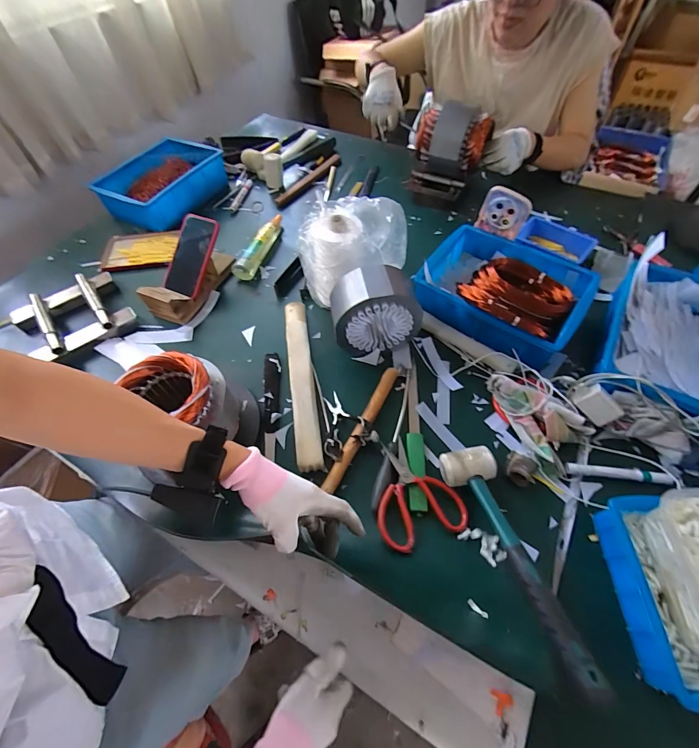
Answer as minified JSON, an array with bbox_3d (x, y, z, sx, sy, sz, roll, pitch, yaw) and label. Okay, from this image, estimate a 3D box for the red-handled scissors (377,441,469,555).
[{"bbox_3d":[0.101,0.168,0.498,0.116,0.020,0.152,3,57,4],"label":"red-handled scissors"}]

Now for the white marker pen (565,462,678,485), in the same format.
[{"bbox_3d":[0.391,0.145,0.512,0.148,0.013,0.017,5,57,6],"label":"white marker pen"}]

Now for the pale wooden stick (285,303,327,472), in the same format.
[{"bbox_3d":[-0.084,0.004,0.611,0.039,0.025,0.333,-9,57,-3],"label":"pale wooden stick"}]

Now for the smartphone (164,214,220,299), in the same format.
[{"bbox_3d":[-0.321,-0.241,0.718,0.081,0.017,0.162,17,90,13],"label":"smartphone"}]

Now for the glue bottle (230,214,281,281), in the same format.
[{"bbox_3d":[-0.200,-0.298,0.812,0.045,0.038,0.211,15,59,12],"label":"glue bottle"}]

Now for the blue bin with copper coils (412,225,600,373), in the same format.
[{"bbox_3d":[0.287,-0.156,0.673,0.280,0.091,0.212,35,64,23],"label":"blue bin with copper coils"}]

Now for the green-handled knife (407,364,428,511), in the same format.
[{"bbox_3d":[0.106,0.090,0.565,0.027,0.023,0.245,3,57,4],"label":"green-handled knife"}]

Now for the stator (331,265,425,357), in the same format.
[{"bbox_3d":[0.043,-0.111,0.611,0.148,0.141,0.087,-13,57,-6],"label":"stator"}]

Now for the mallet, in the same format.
[{"bbox_3d":[0.189,0.200,0.411,0.071,0.039,0.278,-12,36,-4],"label":"mallet"}]

